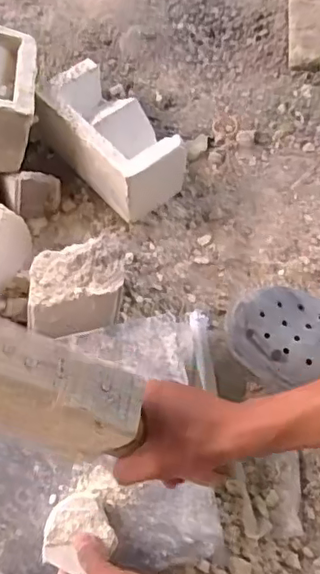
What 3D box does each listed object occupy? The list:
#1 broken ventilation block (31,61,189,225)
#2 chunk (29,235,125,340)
[{"bbox_3d":[-0.071,-0.206,0.801,0.106,0.099,0.208,-39,66,-16],"label":"broken ventilation block"},{"bbox_3d":[-0.097,0.000,0.675,0.110,0.060,0.088,-5,62,1],"label":"chunk"}]

